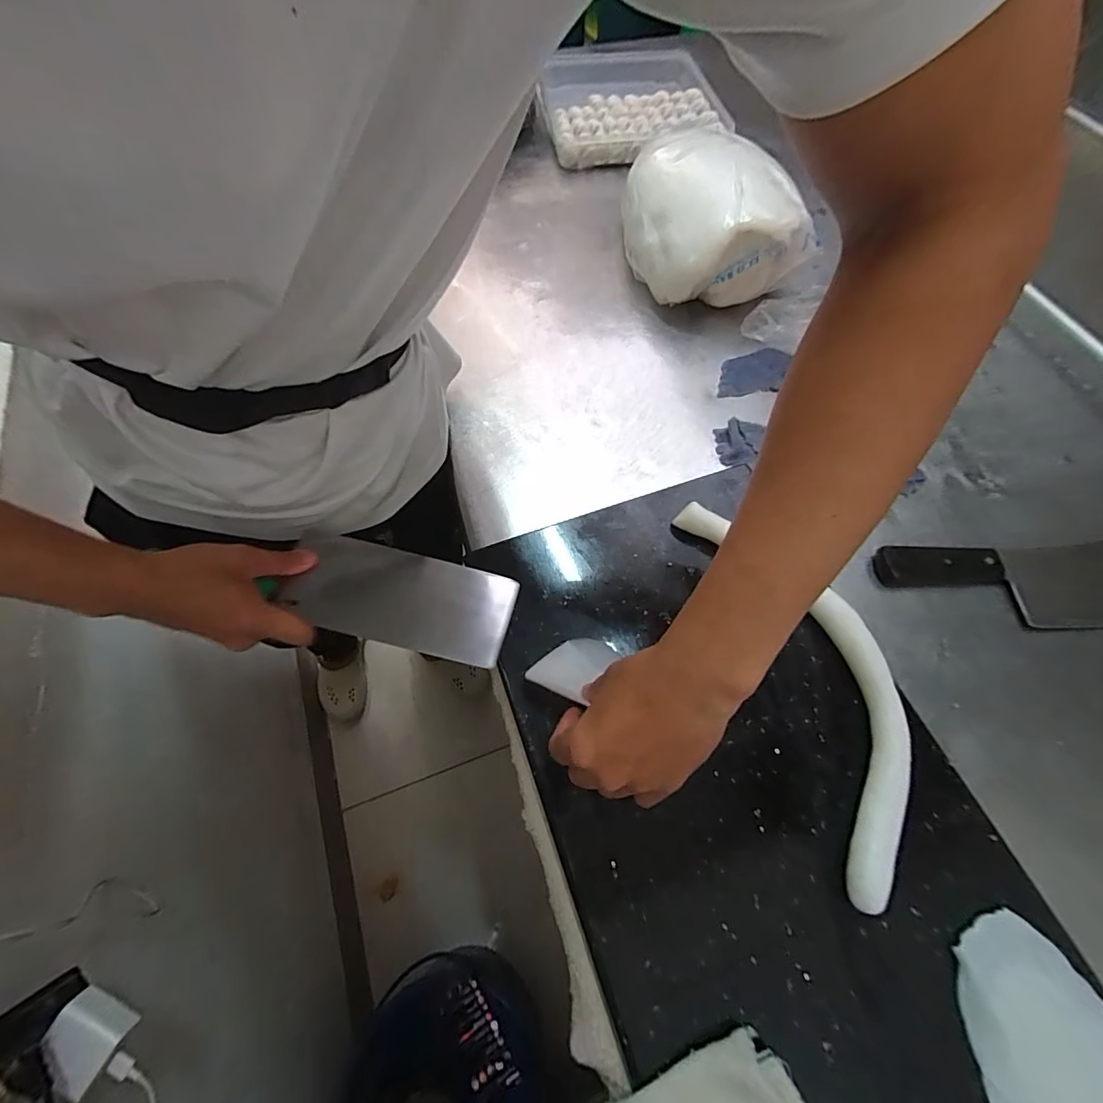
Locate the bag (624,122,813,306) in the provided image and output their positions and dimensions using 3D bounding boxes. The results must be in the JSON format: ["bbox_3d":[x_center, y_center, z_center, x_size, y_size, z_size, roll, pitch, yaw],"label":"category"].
[{"bbox_3d":[0.199,-0.432,0.622,0.197,0.128,0.215,2,64,-1],"label":"bag"}]

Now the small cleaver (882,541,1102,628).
[{"bbox_3d":[0.472,0.030,0.465,0.289,0.020,0.091,-4,63,-3],"label":"small cleaver"}]

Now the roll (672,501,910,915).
[{"bbox_3d":[0.218,0.093,0.403,0.105,0.034,0.326,-14,64,-8],"label":"roll"}]

